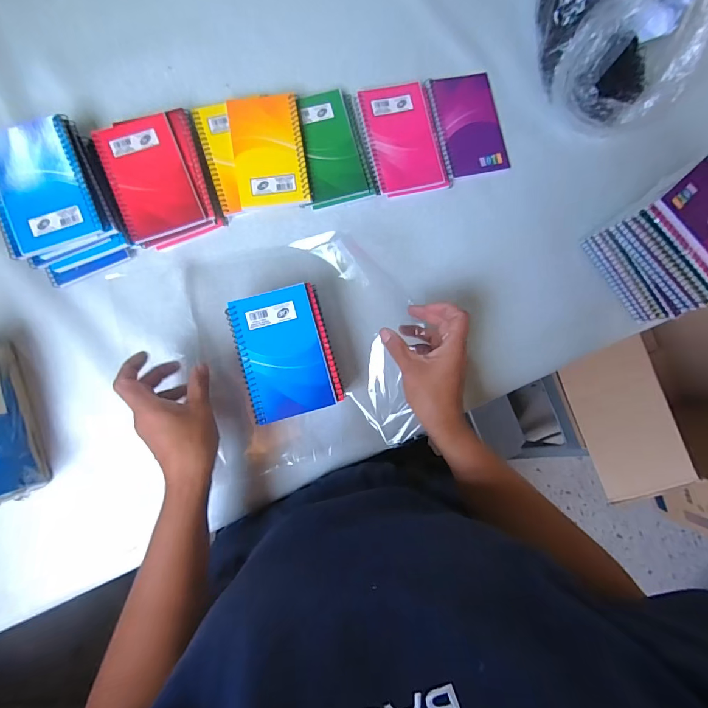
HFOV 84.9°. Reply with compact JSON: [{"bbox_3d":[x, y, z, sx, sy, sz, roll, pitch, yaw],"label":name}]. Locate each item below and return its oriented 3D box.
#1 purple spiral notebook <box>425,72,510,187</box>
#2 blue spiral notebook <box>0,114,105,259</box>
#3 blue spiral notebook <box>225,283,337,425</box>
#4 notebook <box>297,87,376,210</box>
[{"bbox_3d":[0.144,-0.292,0.495,0.090,0.006,0.128,-14,88,-6],"label":"purple spiral notebook"},{"bbox_3d":[-0.329,-0.176,0.406,0.094,0.015,0.125,-19,87,-7],"label":"blue spiral notebook"},{"bbox_3d":[-0.075,0.000,0.401,0.084,0.005,0.129,-15,89,-7],"label":"blue spiral notebook"},{"bbox_3d":[-0.027,-0.250,0.468,0.078,0.012,0.134,-14,88,-7],"label":"notebook"}]

